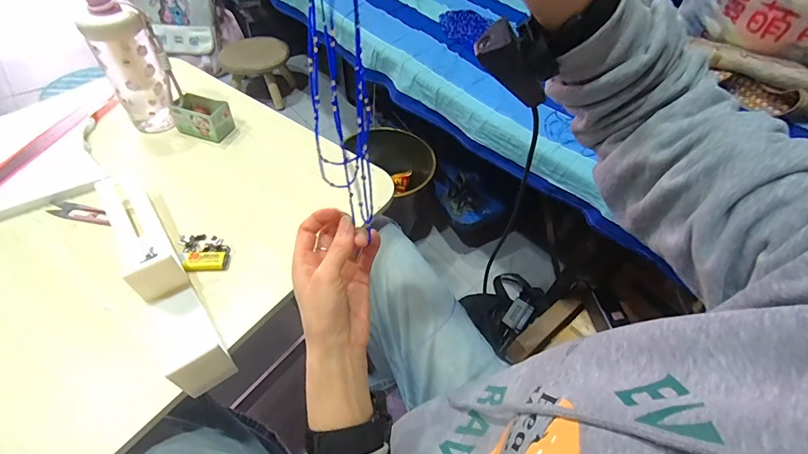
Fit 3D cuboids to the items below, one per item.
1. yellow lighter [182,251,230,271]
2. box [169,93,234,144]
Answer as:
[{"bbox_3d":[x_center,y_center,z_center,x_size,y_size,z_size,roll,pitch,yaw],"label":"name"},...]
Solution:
[{"bbox_3d":[-0.235,0.042,0.466,0.048,0.011,0.024,-6,51,-11],"label":"yellow lighter"},{"bbox_3d":[-0.313,-0.173,0.610,0.076,0.050,0.054,19,51,10],"label":"box"}]

